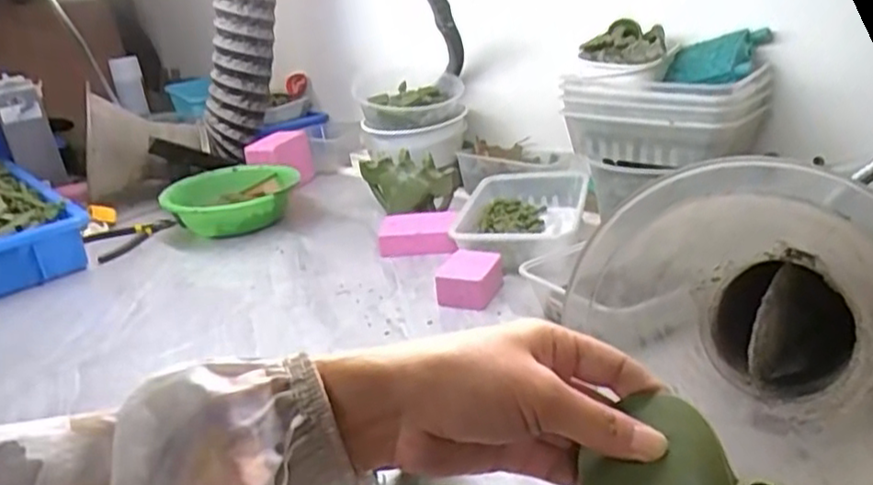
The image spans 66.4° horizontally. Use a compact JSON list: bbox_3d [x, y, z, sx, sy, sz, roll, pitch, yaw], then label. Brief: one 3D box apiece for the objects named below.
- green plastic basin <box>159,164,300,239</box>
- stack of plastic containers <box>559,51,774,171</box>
[{"bbox_3d":[-0.309,-0.059,1.018,0.188,0.067,0.199,-5,23,2],"label":"green plastic basin"},{"bbox_3d":[0.270,-0.150,0.790,0.203,0.093,0.131,15,31,41],"label":"stack of plastic containers"}]

